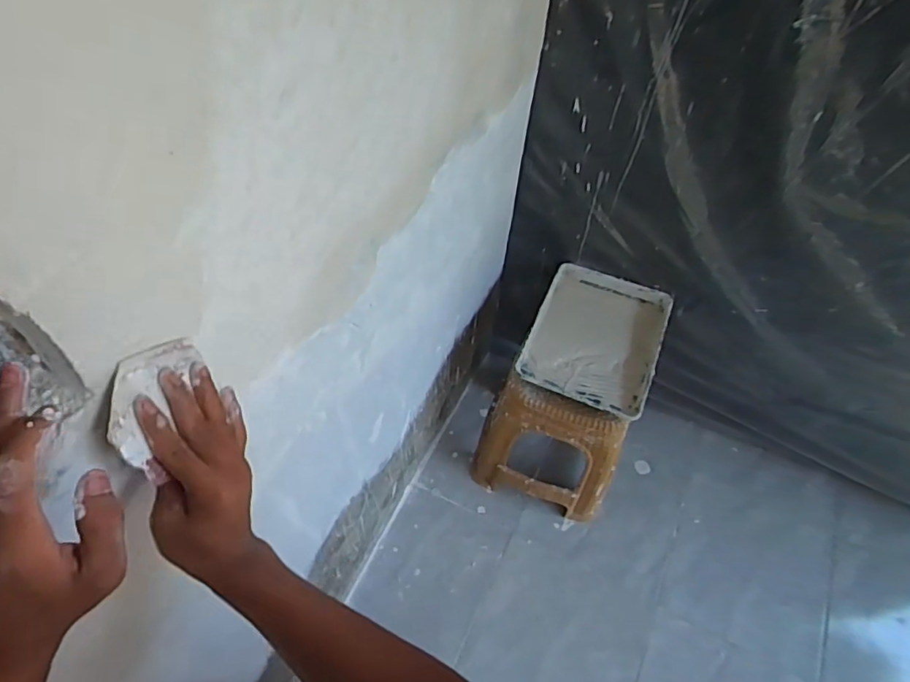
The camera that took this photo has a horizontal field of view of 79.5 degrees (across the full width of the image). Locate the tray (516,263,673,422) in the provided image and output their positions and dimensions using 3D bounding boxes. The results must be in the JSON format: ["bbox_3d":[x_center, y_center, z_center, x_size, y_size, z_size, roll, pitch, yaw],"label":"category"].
[{"bbox_3d":[0.326,-0.006,1.271,0.289,0.048,0.354,21,59,10],"label":"tray"}]

